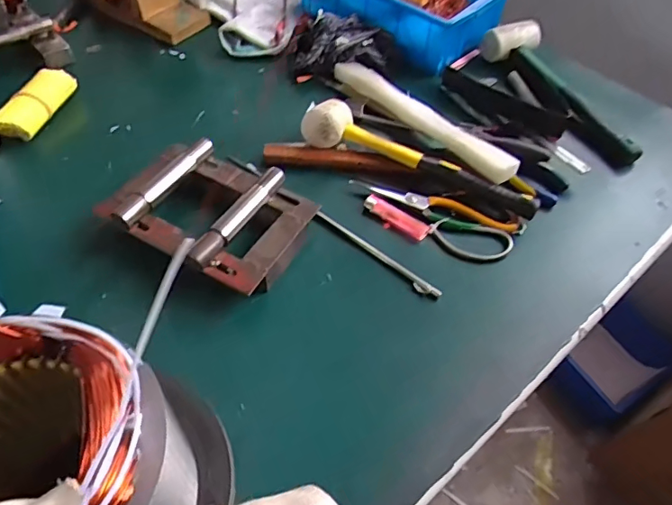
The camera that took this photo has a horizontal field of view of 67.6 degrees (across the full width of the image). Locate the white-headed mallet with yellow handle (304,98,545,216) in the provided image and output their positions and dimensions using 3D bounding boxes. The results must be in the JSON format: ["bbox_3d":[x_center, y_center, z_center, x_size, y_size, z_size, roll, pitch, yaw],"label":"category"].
[{"bbox_3d":[0.093,-0.108,0.580,0.284,0.048,0.052,23,55,14],"label":"white-headed mallet with yellow handle"}]

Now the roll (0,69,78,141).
[{"bbox_3d":[-0.373,-0.186,0.628,0.040,0.031,0.117,10,53,5],"label":"roll"}]

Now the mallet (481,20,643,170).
[{"bbox_3d":[0.301,-0.232,0.691,0.086,0.038,0.290,-12,54,-12],"label":"mallet"}]

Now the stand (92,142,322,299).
[{"bbox_3d":[-0.124,-0.040,0.519,0.175,0.047,0.135,25,56,15],"label":"stand"}]

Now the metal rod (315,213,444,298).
[{"bbox_3d":[0.042,0.000,0.520,0.154,0.007,0.012,36,59,22],"label":"metal rod"}]

